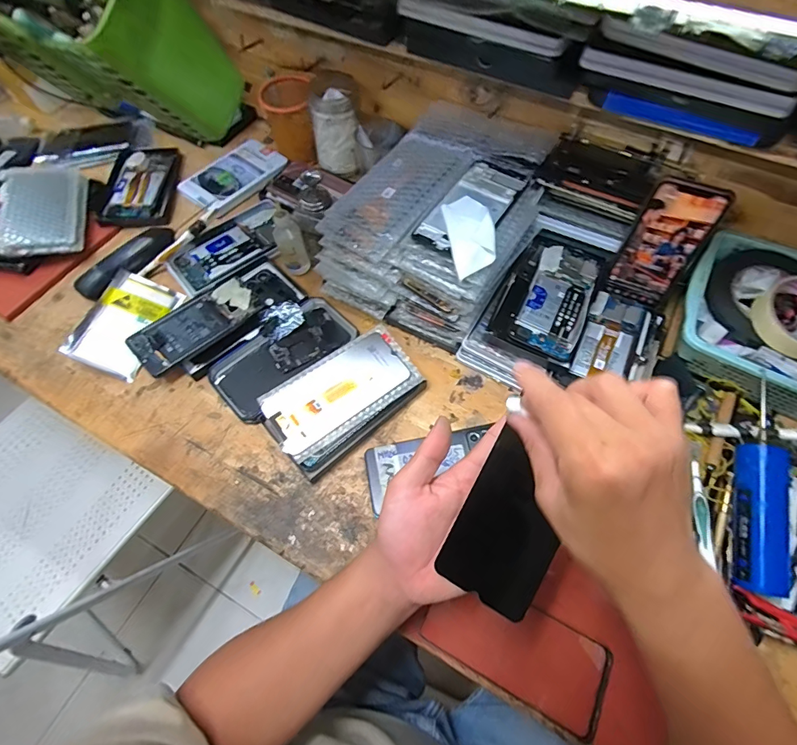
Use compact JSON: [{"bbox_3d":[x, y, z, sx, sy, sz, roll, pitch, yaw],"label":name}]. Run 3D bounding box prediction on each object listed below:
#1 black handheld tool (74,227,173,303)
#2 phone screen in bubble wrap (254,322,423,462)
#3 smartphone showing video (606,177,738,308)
[{"bbox_3d":[-0.373,-0.154,0.571,0.040,0.033,0.140,35,68,18],"label":"black handheld tool"},{"bbox_3d":[-0.064,0.019,0.473,0.172,0.010,0.091,-34,74,-16],"label":"phone screen in bubble wrap"},{"bbox_3d":[0.301,-0.143,0.476,0.073,0.143,0.012,23,49,12],"label":"smartphone showing video"}]

